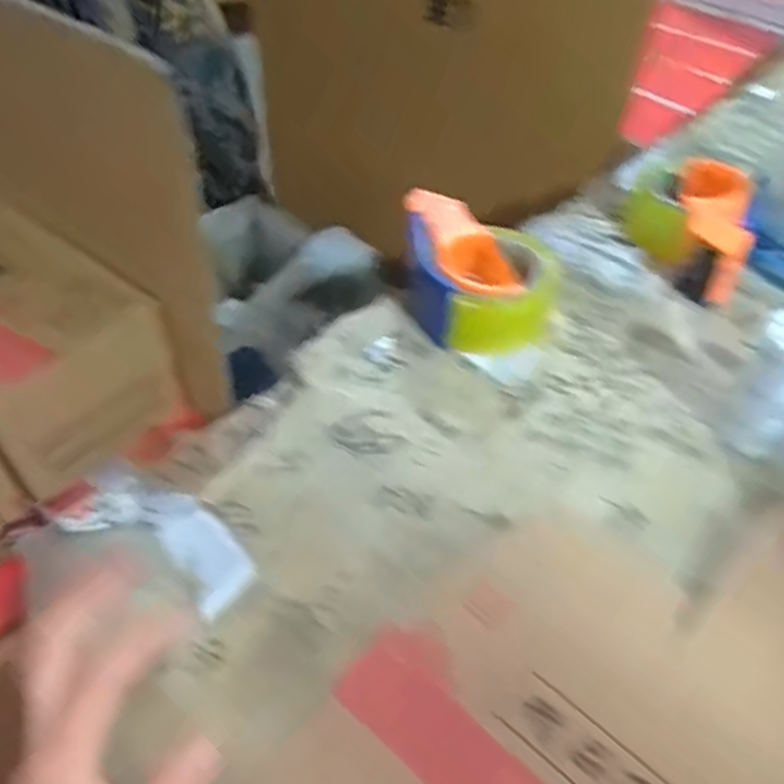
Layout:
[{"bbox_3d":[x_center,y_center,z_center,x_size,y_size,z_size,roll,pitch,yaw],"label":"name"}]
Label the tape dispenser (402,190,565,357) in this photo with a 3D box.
[{"bbox_3d":[0.069,-0.101,0.582,0.106,0.059,0.115,-8,49,-10],"label":"tape dispenser"}]

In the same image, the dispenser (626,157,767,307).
[{"bbox_3d":[0.263,-0.153,0.647,0.110,0.063,0.157,20,50,15],"label":"dispenser"}]

